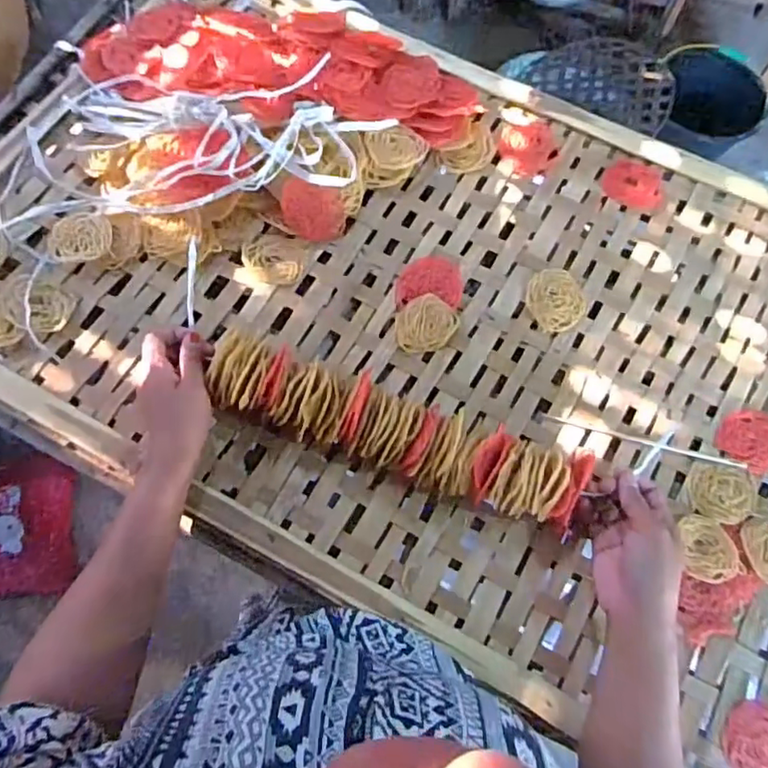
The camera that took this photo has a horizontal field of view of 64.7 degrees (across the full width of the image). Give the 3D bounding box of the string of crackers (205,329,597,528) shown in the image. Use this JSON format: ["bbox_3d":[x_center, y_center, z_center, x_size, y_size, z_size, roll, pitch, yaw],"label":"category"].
[{"bbox_3d":[0.011,0.040,0.561,0.340,0.074,0.081,20,70,6],"label":"string of crackers"}]

